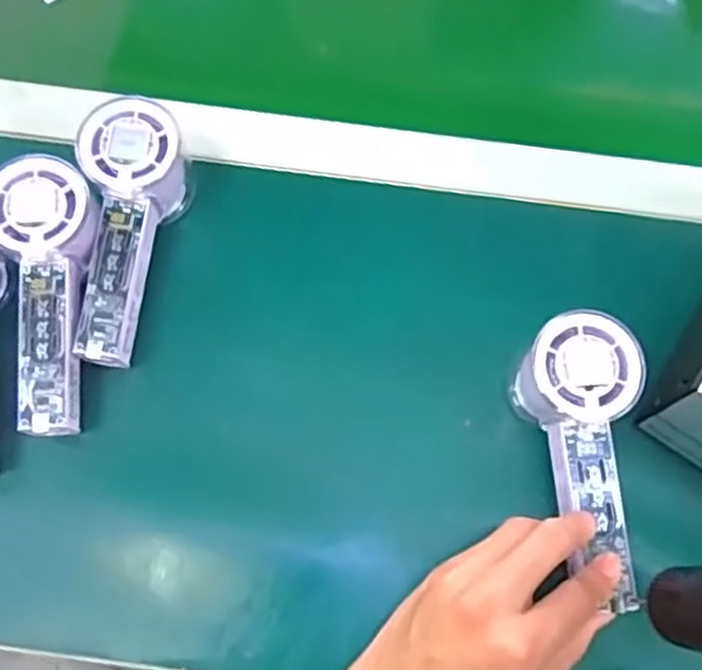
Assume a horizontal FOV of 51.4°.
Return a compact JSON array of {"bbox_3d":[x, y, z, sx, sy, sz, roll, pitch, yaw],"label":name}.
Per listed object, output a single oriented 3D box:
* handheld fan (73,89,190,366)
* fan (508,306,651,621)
[{"bbox_3d":[-0.131,-0.056,0.427,0.049,0.057,0.148,7,82,1],"label":"handheld fan"},{"bbox_3d":[0.123,0.062,0.389,0.057,0.046,0.143,-5,87,-4],"label":"fan"}]

